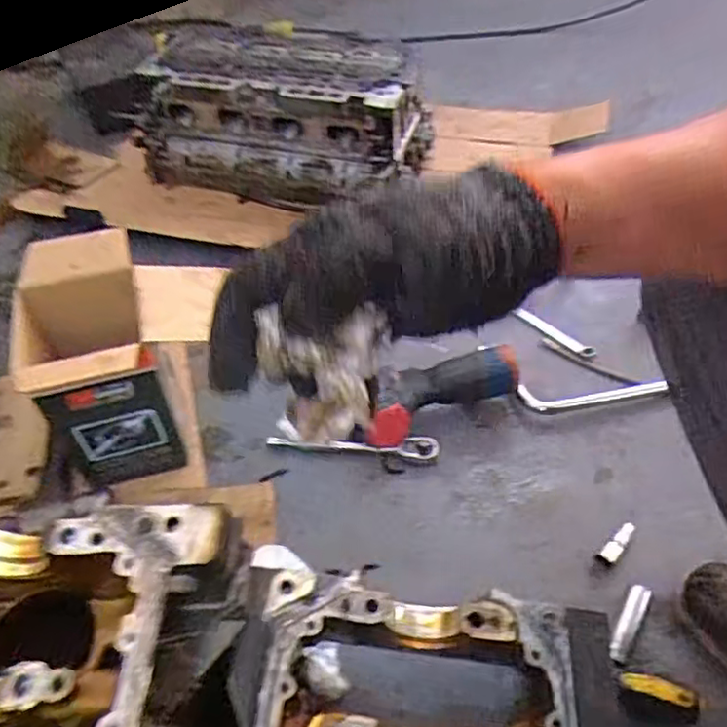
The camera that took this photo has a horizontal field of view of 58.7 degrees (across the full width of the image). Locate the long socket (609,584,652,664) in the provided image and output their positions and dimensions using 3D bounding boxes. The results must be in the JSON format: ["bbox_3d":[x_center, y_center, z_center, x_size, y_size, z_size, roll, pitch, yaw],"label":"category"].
[{"bbox_3d":[0.246,0.238,0.597,0.018,0.014,0.076,28,56,21],"label":"long socket"}]

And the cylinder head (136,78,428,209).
[{"bbox_3d":[-0.141,-0.382,1.066,0.469,0.180,0.179,7,49,10],"label":"cylinder head"}]

